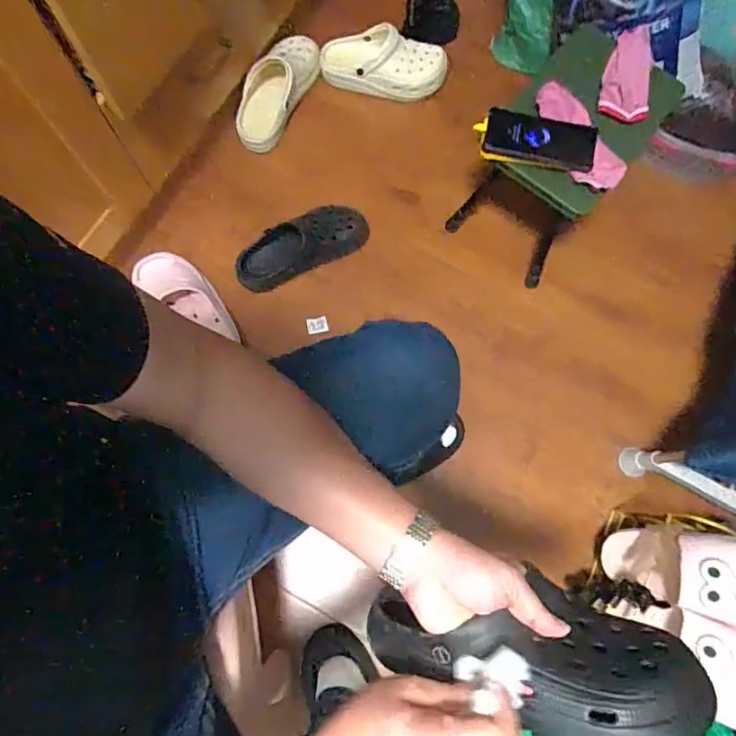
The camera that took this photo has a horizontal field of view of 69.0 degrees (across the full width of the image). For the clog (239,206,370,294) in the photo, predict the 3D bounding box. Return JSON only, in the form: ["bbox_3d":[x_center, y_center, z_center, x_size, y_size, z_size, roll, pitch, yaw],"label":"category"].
[{"bbox_3d":[-0.129,-0.231,1.029,0.257,0.076,0.090,-22,77,-6],"label":"clog"}]

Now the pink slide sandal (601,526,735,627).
[{"bbox_3d":[0.444,0.280,0.748,0.075,0.265,0.109,24,74,-29],"label":"pink slide sandal"}]

